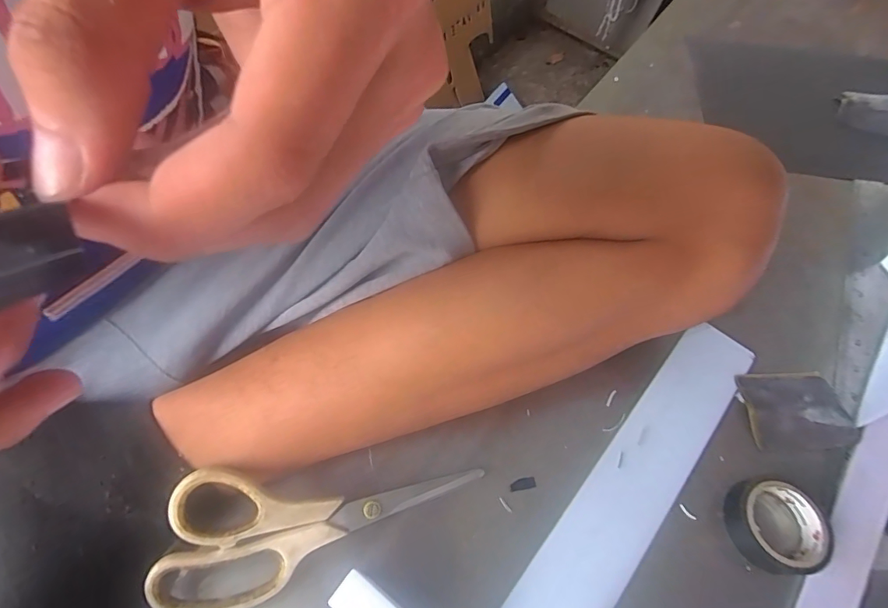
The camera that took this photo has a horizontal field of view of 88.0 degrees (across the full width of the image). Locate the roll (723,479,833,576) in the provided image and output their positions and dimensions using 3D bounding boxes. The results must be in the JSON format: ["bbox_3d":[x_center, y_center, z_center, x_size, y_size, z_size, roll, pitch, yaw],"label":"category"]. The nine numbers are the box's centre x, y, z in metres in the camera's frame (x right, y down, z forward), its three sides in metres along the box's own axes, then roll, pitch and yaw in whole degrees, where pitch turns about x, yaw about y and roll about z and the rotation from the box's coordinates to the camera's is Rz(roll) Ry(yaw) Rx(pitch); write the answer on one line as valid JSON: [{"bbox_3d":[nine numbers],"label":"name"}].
[{"bbox_3d":[0.205,0.137,0.284,0.050,0.021,0.050,1,59,-2],"label":"roll"}]

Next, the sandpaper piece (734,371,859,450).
[{"bbox_3d":[0.248,0.072,0.323,0.068,0.012,0.052,-2,60,-3],"label":"sandpaper piece"}]

